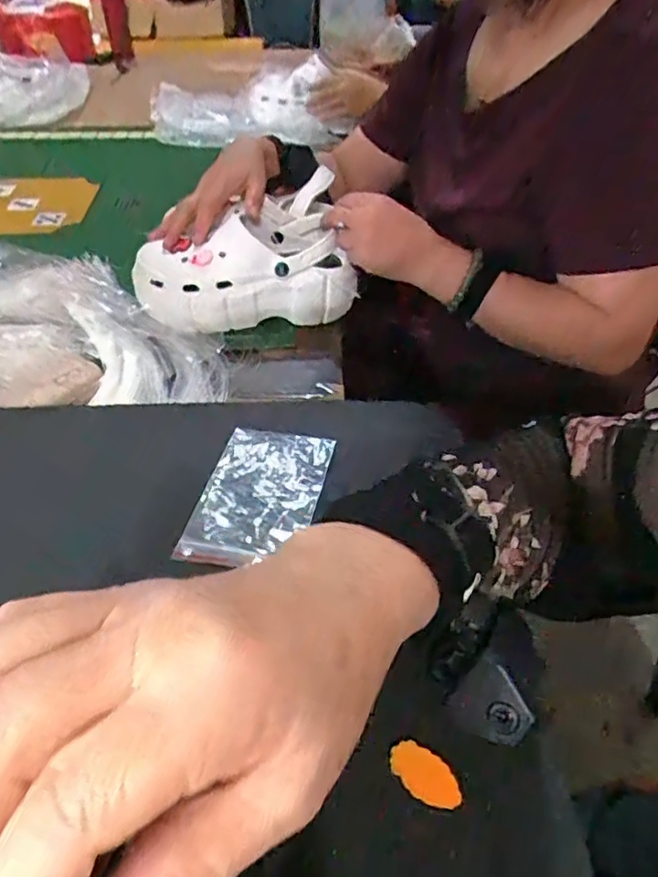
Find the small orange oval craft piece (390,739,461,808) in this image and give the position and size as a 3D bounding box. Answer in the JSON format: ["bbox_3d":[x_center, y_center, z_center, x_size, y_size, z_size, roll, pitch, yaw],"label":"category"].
[{"bbox_3d":[0.040,0.140,0.248,0.017,0.004,0.032,-33,51,-31],"label":"small orange oval craft piece"}]

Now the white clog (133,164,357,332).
[{"bbox_3d":[-0.096,-0.212,0.702,0.254,0.118,0.122,-5,42,-5],"label":"white clog"}]

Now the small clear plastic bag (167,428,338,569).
[{"bbox_3d":[-0.042,0.034,0.368,0.070,0.008,0.107,8,43,9],"label":"small clear plastic bag"}]

